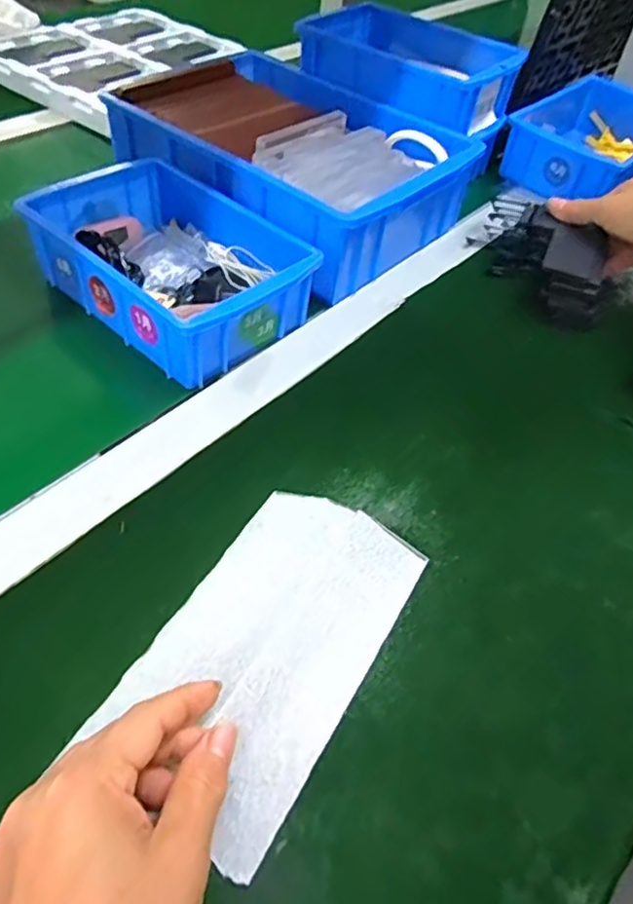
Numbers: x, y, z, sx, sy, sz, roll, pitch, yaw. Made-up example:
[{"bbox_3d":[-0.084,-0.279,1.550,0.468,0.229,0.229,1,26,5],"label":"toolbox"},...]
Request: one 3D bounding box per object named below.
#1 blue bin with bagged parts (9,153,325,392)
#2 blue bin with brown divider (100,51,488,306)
[{"bbox_3d":[-0.107,-0.139,0.486,0.197,0.075,0.134,36,54,23],"label":"blue bin with bagged parts"},{"bbox_3d":[-0.020,-0.262,0.588,0.285,0.096,0.212,35,54,23],"label":"blue bin with brown divider"}]

